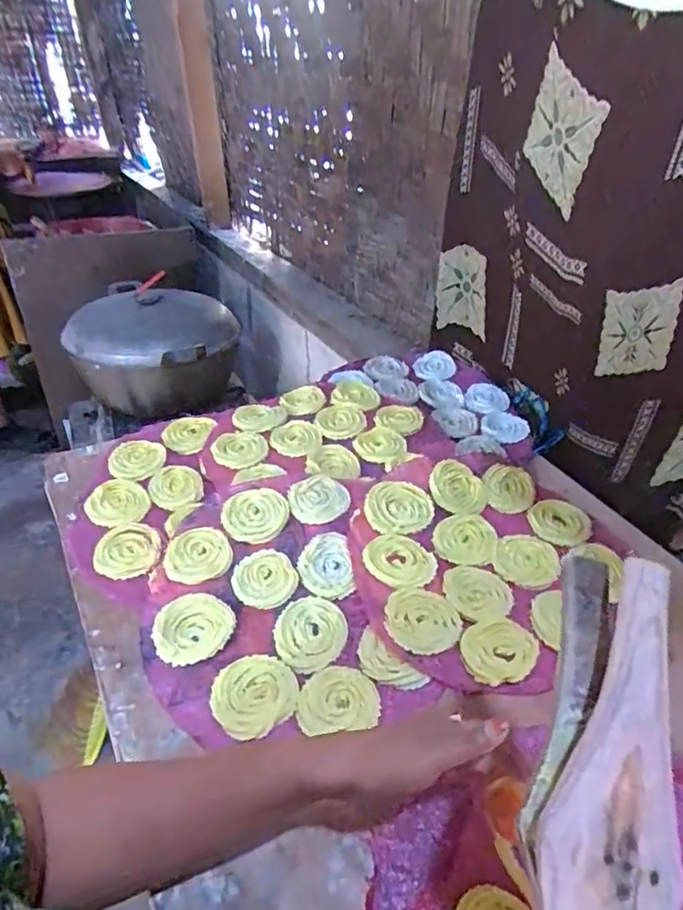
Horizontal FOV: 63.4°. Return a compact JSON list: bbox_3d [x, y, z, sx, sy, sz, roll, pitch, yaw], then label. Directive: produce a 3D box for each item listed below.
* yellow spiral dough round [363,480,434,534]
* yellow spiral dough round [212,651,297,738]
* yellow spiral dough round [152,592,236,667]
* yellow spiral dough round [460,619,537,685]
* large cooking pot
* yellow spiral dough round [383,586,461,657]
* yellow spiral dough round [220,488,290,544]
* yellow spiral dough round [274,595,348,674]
[{"bbox_3d":[0.072,0.065,0.695,0.084,0.009,0.075,-14,62,-13],"label":"yellow spiral dough round"},{"bbox_3d":[-0.081,0.223,0.518,0.077,0.009,0.072,0,41,0],"label":"yellow spiral dough round"},{"bbox_3d":[-0.151,0.176,0.568,0.078,0.016,0.069,-16,43,-17],"label":"yellow spiral dough round"},{"bbox_3d":[0.162,0.199,0.563,0.079,0.004,0.065,-8,41,-9],"label":"yellow spiral dough round"},{"bbox_3d":[-0.512,-0.309,1.563,0.435,0.245,0.412,1,37,-1],"label":"large cooking pot"},{"bbox_3d":[0.085,0.172,0.581,0.079,0.011,0.073,0,41,0],"label":"yellow spiral dough round"},{"bbox_3d":[-0.105,0.073,0.676,0.079,0.014,0.078,-11,42,-12],"label":"yellow spiral dough round"},{"bbox_3d":[-0.032,0.182,0.571,0.074,0.004,0.081,0,41,0],"label":"yellow spiral dough round"}]

